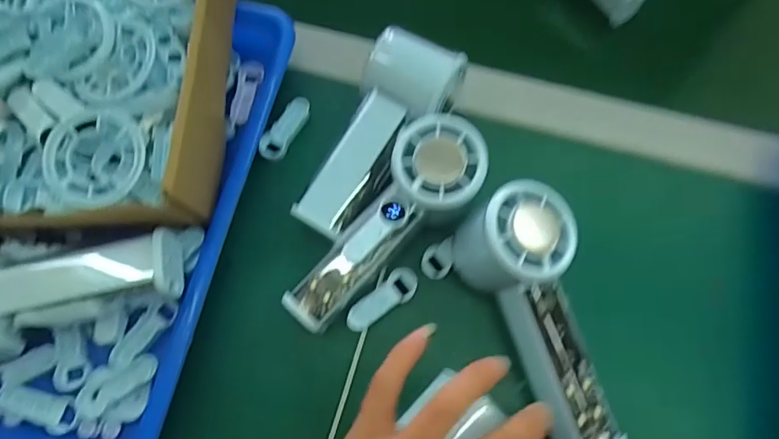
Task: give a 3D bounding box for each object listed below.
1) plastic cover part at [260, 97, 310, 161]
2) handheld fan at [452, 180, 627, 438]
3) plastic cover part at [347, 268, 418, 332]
[{"bbox_3d":[-0.075,-0.066,0.371,0.017,0.010,0.051,33,73,13],"label":"plastic cover part"},{"bbox_3d":[0.086,0.059,0.301,0.071,0.053,0.156,-17,83,-6],"label":"handheld fan"},{"bbox_3d":[-0.004,0.053,0.333,0.053,0.007,0.019,-39,73,-13],"label":"plastic cover part"}]

